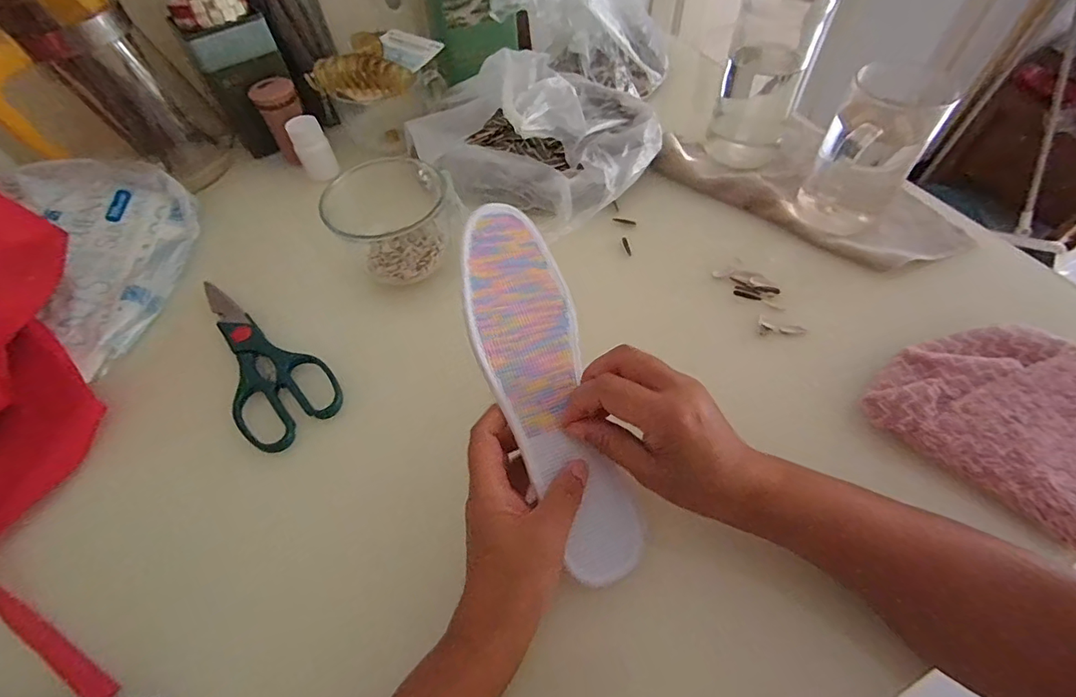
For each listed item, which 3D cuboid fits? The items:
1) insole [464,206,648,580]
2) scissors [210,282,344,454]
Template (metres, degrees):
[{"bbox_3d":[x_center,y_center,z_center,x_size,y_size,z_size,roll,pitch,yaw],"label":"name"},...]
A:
[{"bbox_3d":[0.004,0.020,0.300,0.076,0.008,0.242,-11,79,-28],"label":"insole"},{"bbox_3d":[-0.246,0.000,0.408,0.075,0.011,0.204,-36,62,-20],"label":"scissors"}]

